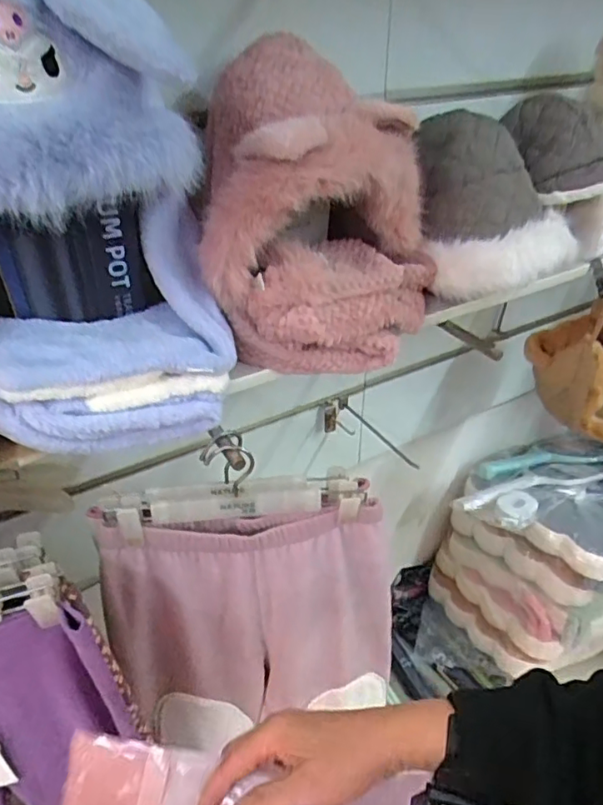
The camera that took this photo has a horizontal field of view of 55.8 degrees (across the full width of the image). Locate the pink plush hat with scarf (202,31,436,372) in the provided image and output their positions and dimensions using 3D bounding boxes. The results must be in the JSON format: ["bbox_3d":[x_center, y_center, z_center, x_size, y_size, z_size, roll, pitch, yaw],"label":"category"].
[{"bbox_3d":[0.026,-0.205,0.645,0.254,0.310,0.162,1,35,2],"label":"pink plush hat with scarf"}]

